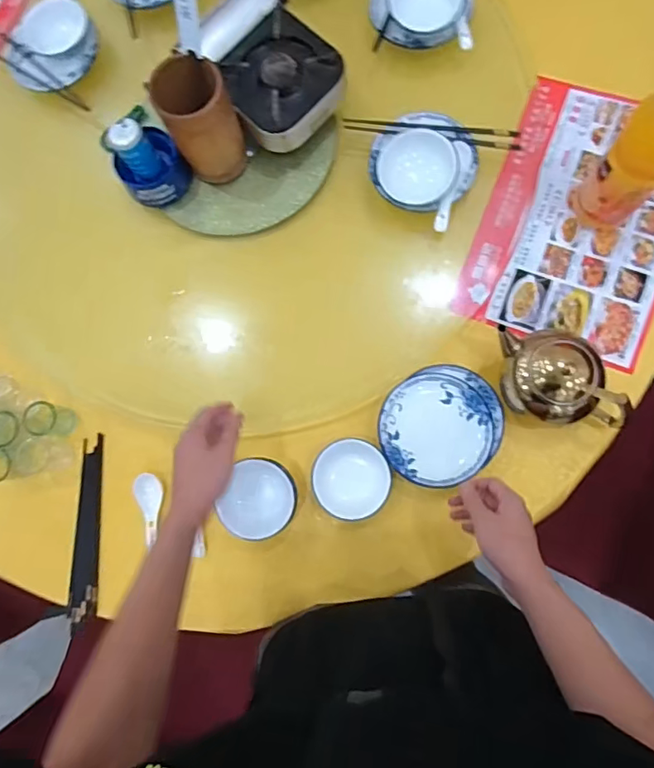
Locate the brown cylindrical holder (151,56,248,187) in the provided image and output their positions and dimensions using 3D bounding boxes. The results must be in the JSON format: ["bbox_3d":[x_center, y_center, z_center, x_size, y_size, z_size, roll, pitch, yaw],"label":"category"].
[{"bbox_3d":[-0.181,-0.386,0.786,0.095,0.173,0.085,-22,82,2],"label":"brown cylindrical holder"}]

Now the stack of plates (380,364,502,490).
[{"bbox_3d":[0.166,0.059,0.770,0.174,0.049,0.158,-35,82,0],"label":"stack of plates"}]

